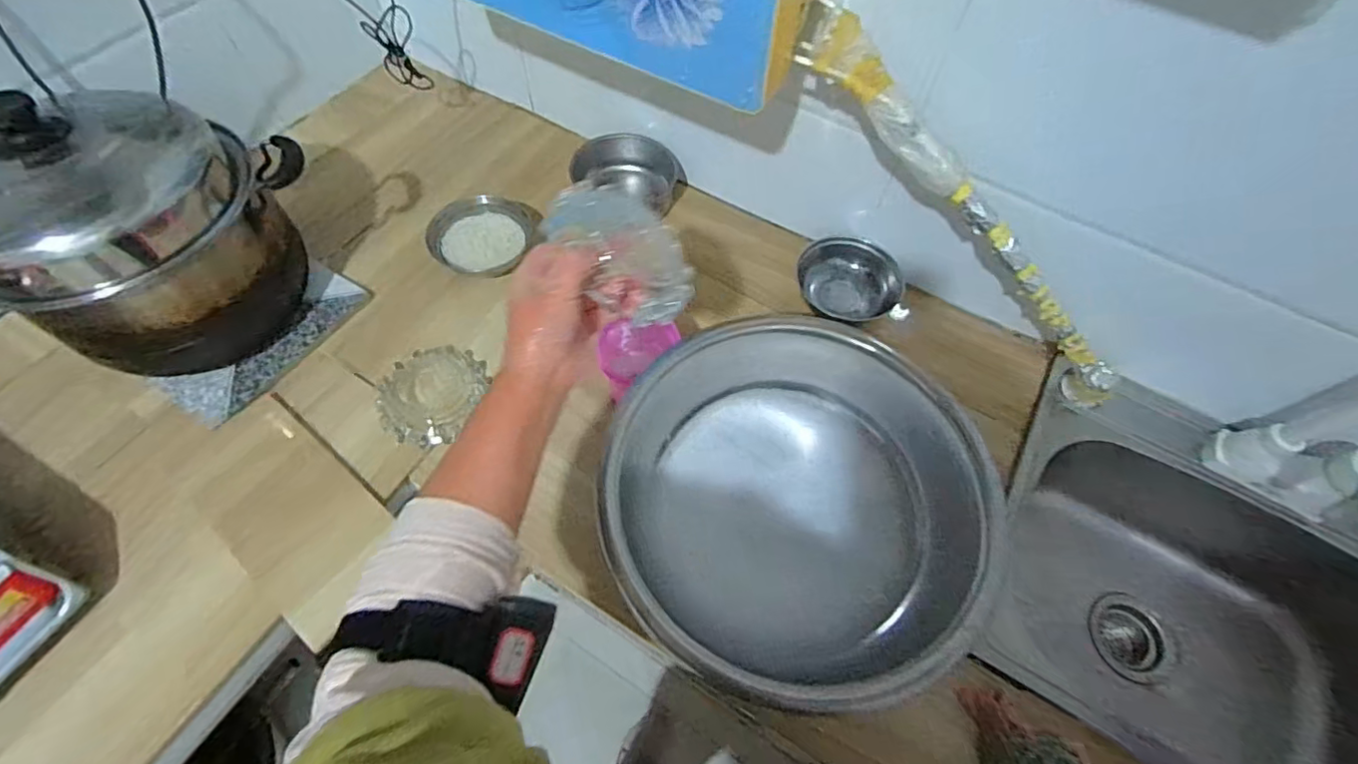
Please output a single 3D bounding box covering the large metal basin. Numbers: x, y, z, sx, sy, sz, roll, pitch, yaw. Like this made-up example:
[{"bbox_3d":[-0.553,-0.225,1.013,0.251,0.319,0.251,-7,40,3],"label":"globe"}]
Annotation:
[{"bbox_3d":[0.113,0.122,0.616,0.369,0.123,0.350,1,61,-2],"label":"large metal basin"}]

